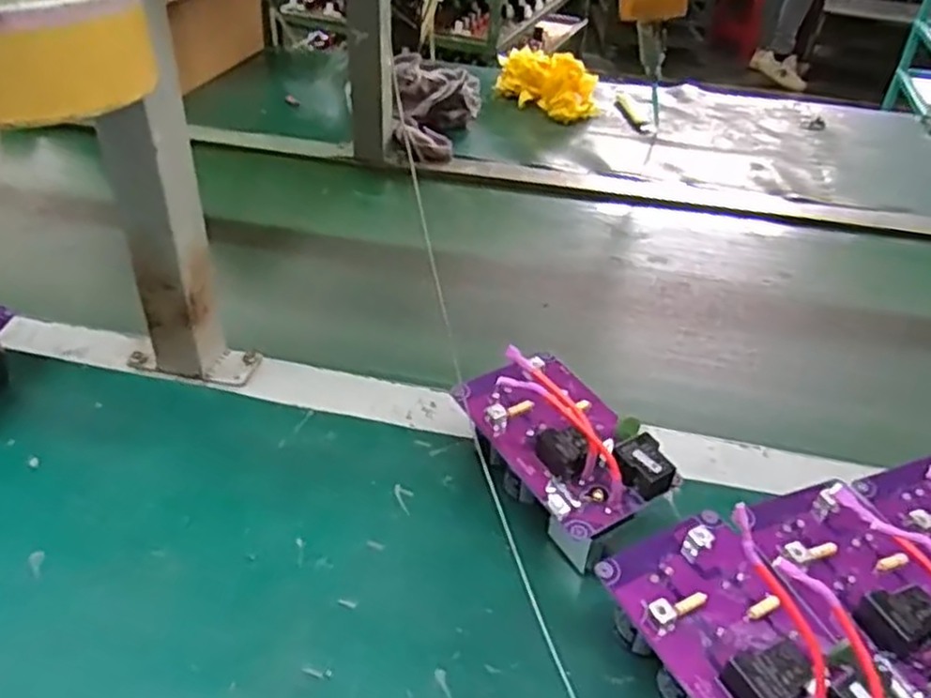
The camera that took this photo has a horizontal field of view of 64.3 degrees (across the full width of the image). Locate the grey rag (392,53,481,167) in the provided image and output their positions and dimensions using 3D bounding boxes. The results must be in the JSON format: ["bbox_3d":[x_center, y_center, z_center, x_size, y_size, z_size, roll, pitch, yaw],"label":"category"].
[{"bbox_3d":[-0.037,-0.323,0.984,0.114,0.092,0.162,2,37,-1],"label":"grey rag"}]

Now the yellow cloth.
[{"bbox_3d":[0.125,-0.403,1.120,0.084,0.071,0.167,-25,45,-32],"label":"yellow cloth"}]

